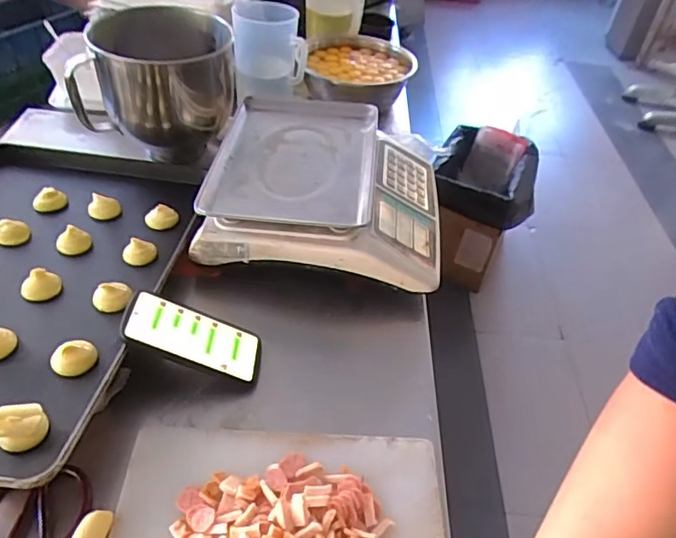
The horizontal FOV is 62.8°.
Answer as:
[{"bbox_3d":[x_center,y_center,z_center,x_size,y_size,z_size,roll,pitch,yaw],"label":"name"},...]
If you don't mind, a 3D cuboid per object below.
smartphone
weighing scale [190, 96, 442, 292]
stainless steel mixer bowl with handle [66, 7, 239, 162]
[{"bbox_3d":[-0.172,0.082,0.673,0.169,0.016,0.077,25,41,-19],"label":"smartphone"},{"bbox_3d":[-0.009,-0.135,0.868,0.342,0.093,0.342,8,44,2],"label":"weighing scale"},{"bbox_3d":[-0.307,-0.307,0.951,0.220,0.206,0.198,6,44,1],"label":"stainless steel mixer bowl with handle"}]

